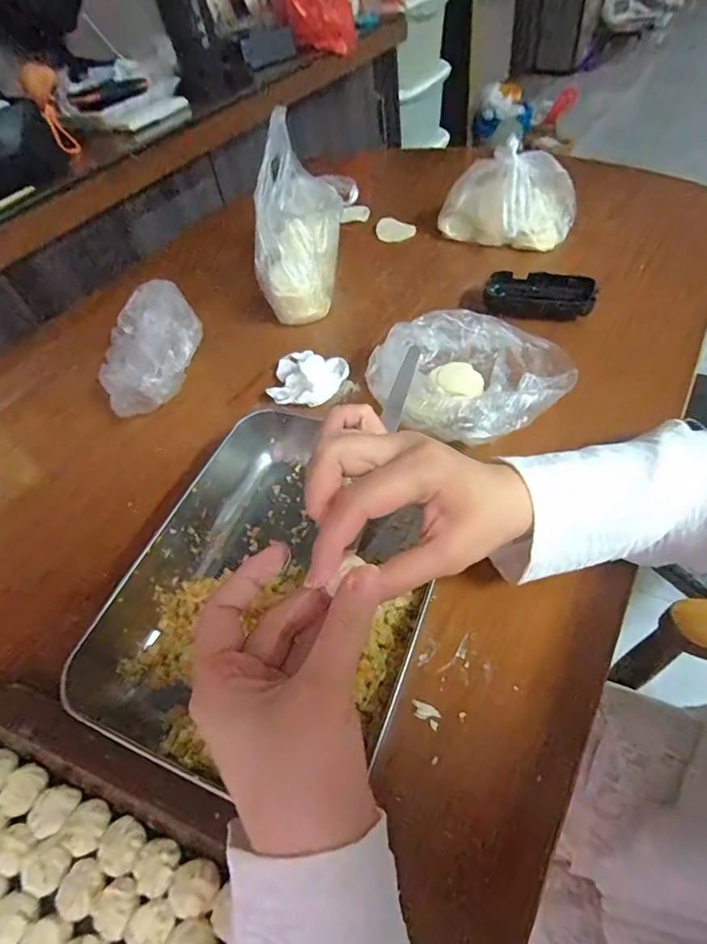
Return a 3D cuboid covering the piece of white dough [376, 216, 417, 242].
[{"bbox_3d":[0.060,-0.337,0.666,0.056,0.020,0.035,-7,51,4],"label":"piece of white dough"}]

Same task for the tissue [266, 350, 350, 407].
[{"bbox_3d":[-0.051,-0.098,0.480,0.075,0.031,0.072,26,60,27],"label":"tissue"}]

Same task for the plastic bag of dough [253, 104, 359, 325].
[{"bbox_3d":[-0.054,-0.295,0.550,0.079,0.147,0.198,5,52,13],"label":"plastic bag of dough"}]

